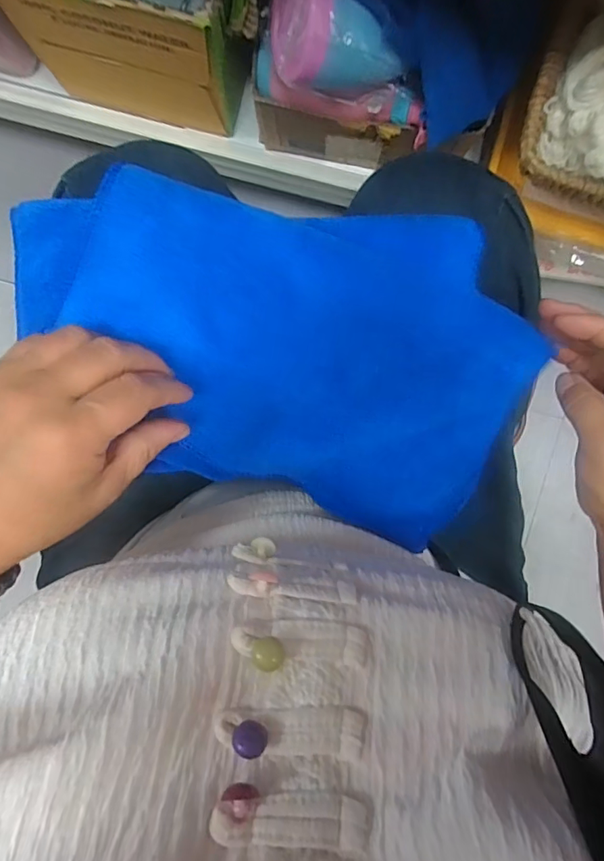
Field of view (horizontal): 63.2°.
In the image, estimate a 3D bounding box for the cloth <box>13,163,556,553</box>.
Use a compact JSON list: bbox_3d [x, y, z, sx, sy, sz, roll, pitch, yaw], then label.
[{"bbox_3d":[-0.018,-0.052,0.296,0.319,0.051,0.187,18,95,-2],"label":"cloth"}]

